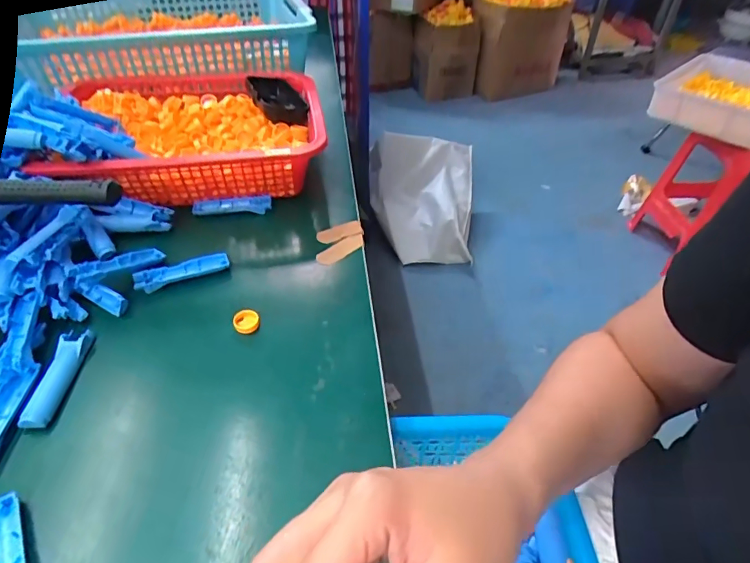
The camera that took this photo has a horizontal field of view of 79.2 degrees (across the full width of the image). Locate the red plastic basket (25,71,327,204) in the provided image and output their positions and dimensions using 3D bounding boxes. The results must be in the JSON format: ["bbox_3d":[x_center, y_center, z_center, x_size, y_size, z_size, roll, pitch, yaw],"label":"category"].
[{"bbox_3d":[-0.185,-0.154,0.485,0.251,0.066,0.214,-8,44,-9],"label":"red plastic basket"}]

